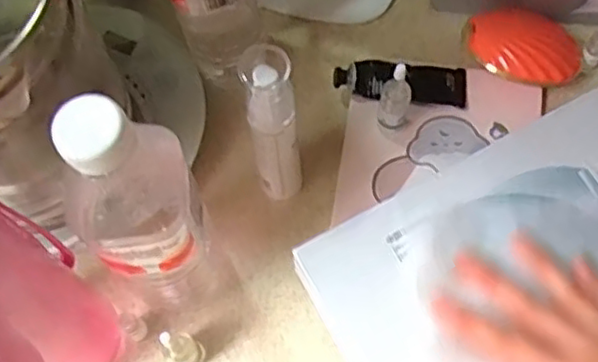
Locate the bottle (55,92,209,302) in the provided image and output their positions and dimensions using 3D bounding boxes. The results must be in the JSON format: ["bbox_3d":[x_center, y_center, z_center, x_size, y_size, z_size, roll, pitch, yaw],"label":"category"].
[{"bbox_3d":[-0.081,0.026,0.379,0.059,0.220,0.056,-20,69,-8],"label":"bottle"}]

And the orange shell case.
[{"bbox_3d":[0.172,-0.101,0.514,0.088,0.031,0.065,19,69,8],"label":"orange shell case"}]

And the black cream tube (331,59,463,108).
[{"bbox_3d":[0.079,-0.078,0.518,0.102,0.025,0.034,5,68,2],"label":"black cream tube"}]

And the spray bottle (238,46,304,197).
[{"bbox_3d":[-0.016,-0.029,0.429,0.028,0.163,0.030,-16,69,-6],"label":"spray bottle"}]

